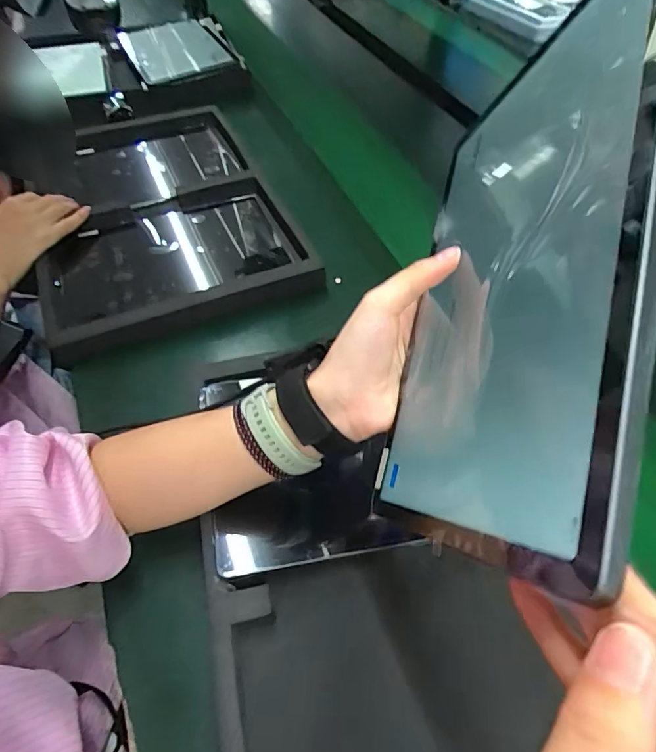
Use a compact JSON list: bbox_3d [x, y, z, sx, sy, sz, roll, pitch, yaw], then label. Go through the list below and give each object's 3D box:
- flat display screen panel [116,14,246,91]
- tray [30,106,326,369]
[{"bbox_3d":[-0.275,-0.600,0.870,0.184,0.037,0.277,-19,54,-9],"label":"flat display screen panel"},{"bbox_3d":[-0.220,-0.209,0.607,0.279,0.040,0.417,-19,56,-17],"label":"tray"}]

